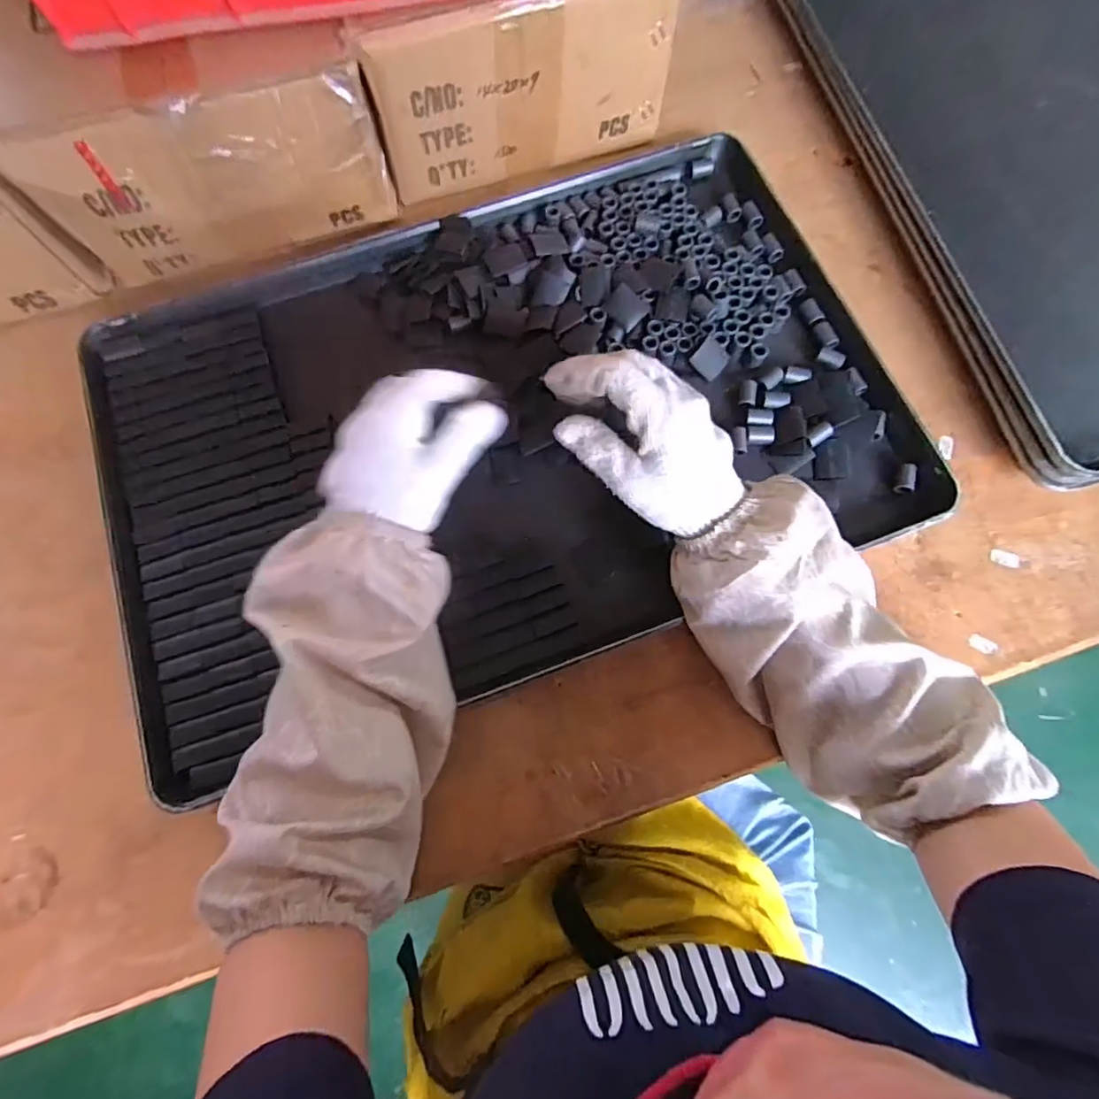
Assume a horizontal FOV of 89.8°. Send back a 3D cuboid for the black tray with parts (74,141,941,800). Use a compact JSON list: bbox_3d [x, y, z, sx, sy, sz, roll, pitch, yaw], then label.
[{"bbox_3d":[-0.042,-0.107,0.439,0.587,0.039,0.397,-18,78,-5],"label":"black tray with parts"}]

